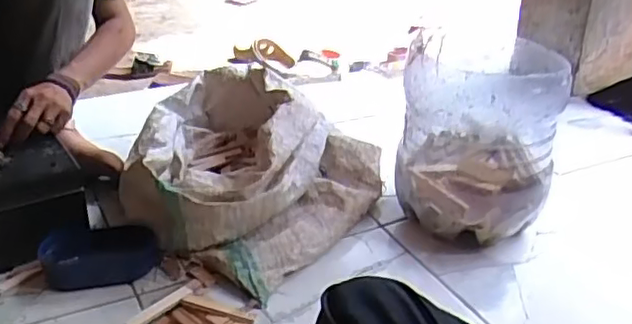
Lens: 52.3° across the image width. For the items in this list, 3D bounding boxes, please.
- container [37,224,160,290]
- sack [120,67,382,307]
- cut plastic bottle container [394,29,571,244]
[{"bbox_3d":[-0.307,0.132,0.914,0.158,0.049,0.081,-4,27,-10],"label":"container"},{"bbox_3d":[-0.127,-0.006,1.060,0.409,0.180,0.397,15,30,25],"label":"sack"},{"bbox_3d":[0.243,-0.042,0.990,0.218,0.252,0.209,6,27,9],"label":"cut plastic bottle container"}]

